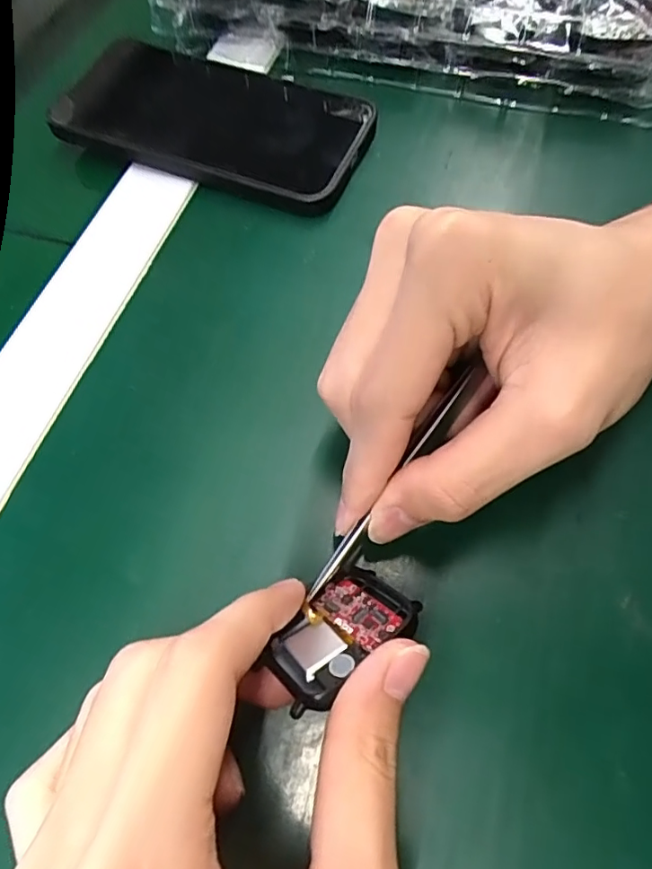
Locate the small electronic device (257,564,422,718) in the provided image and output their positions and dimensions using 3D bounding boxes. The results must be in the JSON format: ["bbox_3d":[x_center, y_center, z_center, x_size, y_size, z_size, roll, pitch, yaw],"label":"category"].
[{"bbox_3d":[0.004,0.063,0.167,0.046,0.012,0.035,-30,31,-26],"label":"small electronic device"}]

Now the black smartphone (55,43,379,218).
[{"bbox_3d":[-0.056,-0.171,0.285,0.160,0.013,0.093,22,68,12],"label":"black smartphone"}]

